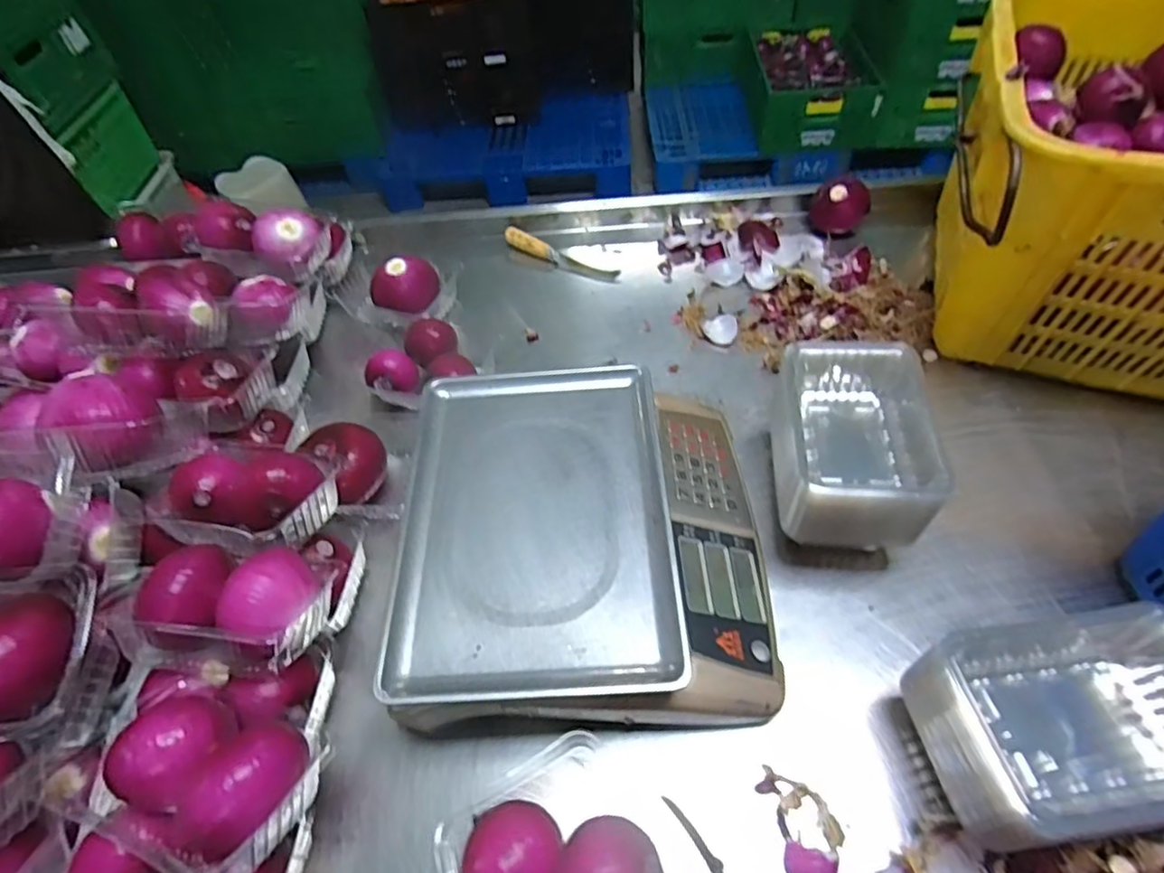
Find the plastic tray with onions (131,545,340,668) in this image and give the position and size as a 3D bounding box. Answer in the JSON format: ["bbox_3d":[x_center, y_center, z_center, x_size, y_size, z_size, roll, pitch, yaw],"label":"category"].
[{"bbox_3d":[-0.305,0.145,0.528,0.141,0.069,0.095,3,54,7],"label":"plastic tray with onions"}]

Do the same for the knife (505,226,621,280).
[{"bbox_3d":[-0.033,-0.280,0.920,0.193,0.029,0.026,21,58,19],"label":"knife"}]

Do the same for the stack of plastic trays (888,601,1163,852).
[{"bbox_3d":[0.357,0.207,0.437,0.190,0.103,0.134,-10,54,-3],"label":"stack of plastic trays"}]

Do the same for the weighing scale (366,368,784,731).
[{"bbox_3d":[0.006,0.093,0.586,0.331,0.108,0.341,-4,53,2],"label":"weighing scale"}]

